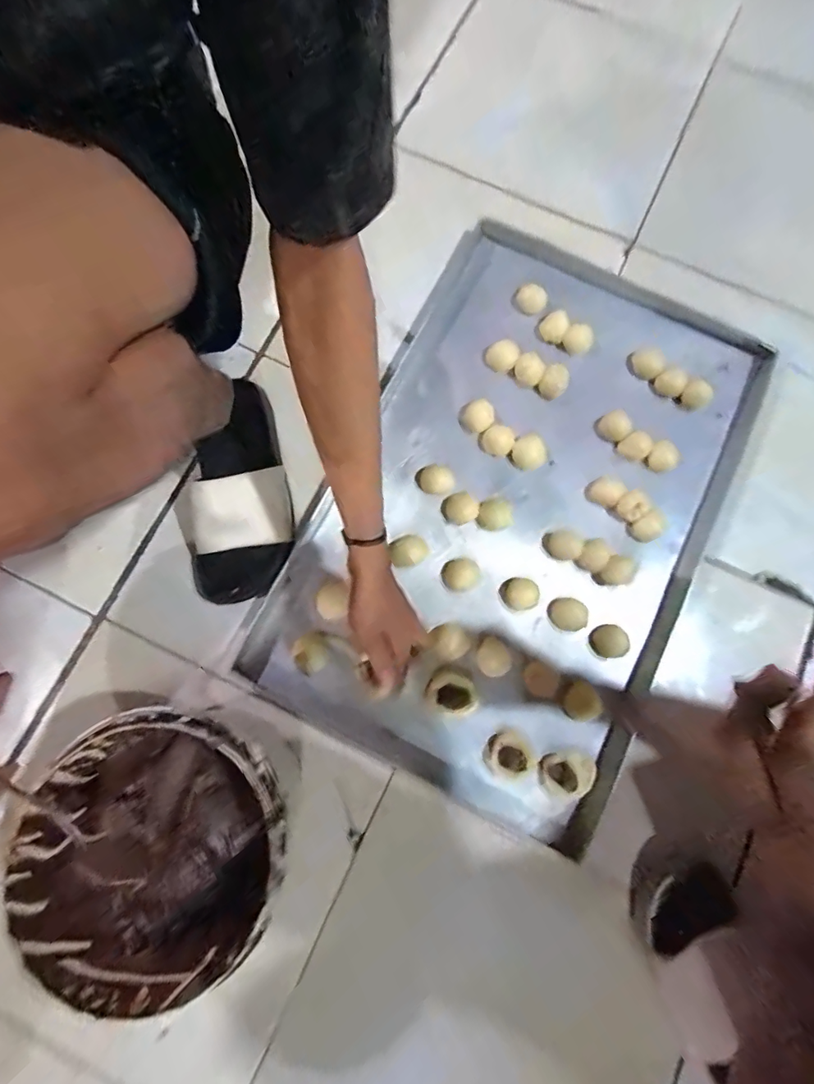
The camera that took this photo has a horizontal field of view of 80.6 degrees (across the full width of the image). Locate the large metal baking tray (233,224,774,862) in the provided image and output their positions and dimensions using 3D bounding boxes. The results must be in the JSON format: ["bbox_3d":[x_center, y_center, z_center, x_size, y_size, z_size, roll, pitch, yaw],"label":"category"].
[{"bbox_3d":[0.146,-0.053,0.614,0.447,0.046,0.702,26,81,4],"label":"large metal baking tray"}]

